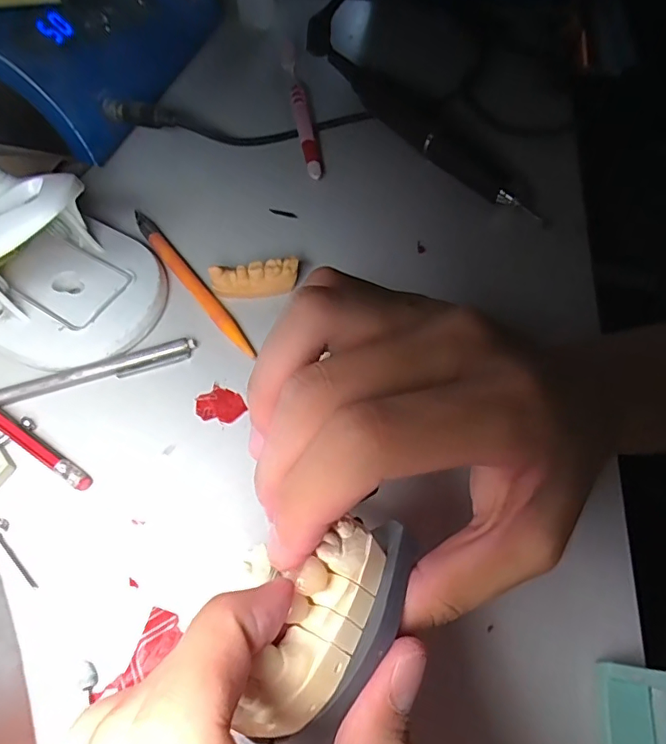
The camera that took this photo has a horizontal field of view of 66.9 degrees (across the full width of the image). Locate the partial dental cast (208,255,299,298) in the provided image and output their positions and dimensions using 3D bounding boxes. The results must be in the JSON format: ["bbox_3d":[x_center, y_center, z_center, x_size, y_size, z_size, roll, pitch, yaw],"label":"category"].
[{"bbox_3d":[-0.044,-0.052,0.290,0.049,0.021,0.014,-6,60,-4],"label":"partial dental cast"}]

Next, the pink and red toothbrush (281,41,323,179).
[{"bbox_3d":[-0.026,-0.206,0.387,0.012,0.008,0.171,-8,60,-5],"label":"pink and red toothbrush"}]

